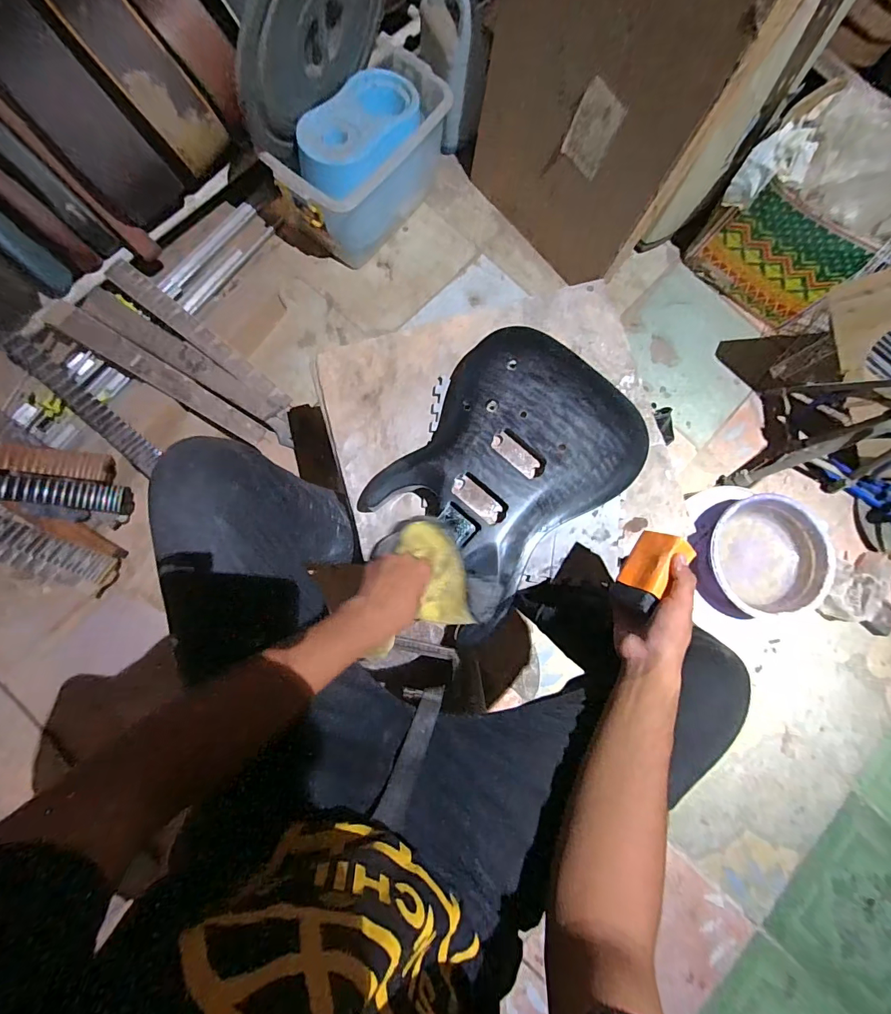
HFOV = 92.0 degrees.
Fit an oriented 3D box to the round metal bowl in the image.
[{"bbox_3d":[0.521,0.084,0.713,0.203,0.057,0.191,1,82,-4],"label":"round metal bowl"}]

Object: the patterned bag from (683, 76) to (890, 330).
[{"bbox_3d":[0.894,-0.721,1.078,0.398,0.315,0.326,37,81,2],"label":"patterned bag"}]

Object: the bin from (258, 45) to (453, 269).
[{"bbox_3d":[-0.188,-0.839,1.057,0.206,0.234,0.442,41,81,2],"label":"bin"}]

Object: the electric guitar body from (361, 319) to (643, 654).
[{"bbox_3d":[0.087,-0.064,0.624,0.283,0.036,0.399,44,81,3],"label":"electric guitar body"}]

